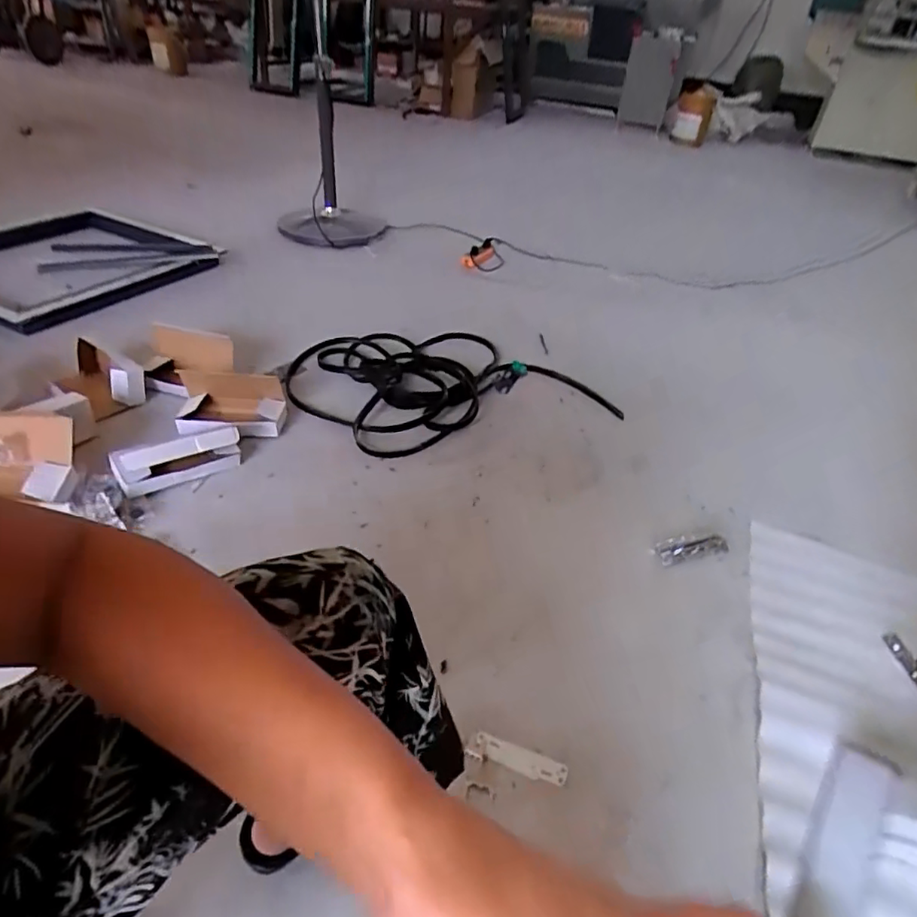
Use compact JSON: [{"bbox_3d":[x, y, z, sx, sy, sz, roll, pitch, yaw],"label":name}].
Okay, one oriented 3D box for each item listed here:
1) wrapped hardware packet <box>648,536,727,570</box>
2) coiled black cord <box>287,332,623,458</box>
[{"bbox_3d":[0.458,0.178,1.142,0.172,0.019,0.054,-9,41,-19],"label":"wrapped hardware packet"},{"bbox_3d":[-0.036,-0.225,1.569,0.767,0.051,0.540,-12,42,-22],"label":"coiled black cord"}]

